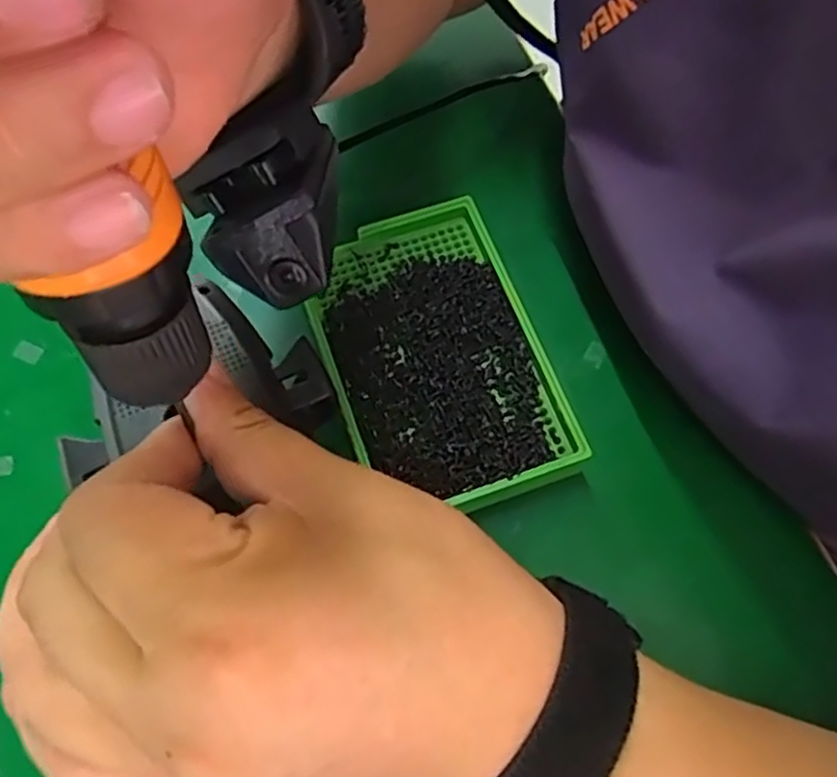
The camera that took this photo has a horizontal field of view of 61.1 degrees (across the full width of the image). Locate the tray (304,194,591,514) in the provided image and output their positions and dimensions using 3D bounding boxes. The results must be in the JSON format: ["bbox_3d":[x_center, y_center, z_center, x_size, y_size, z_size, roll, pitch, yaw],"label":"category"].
[{"bbox_3d":[0.007,-0.016,0.310,0.091,0.017,0.138,-16,74,-11],"label":"tray"}]

